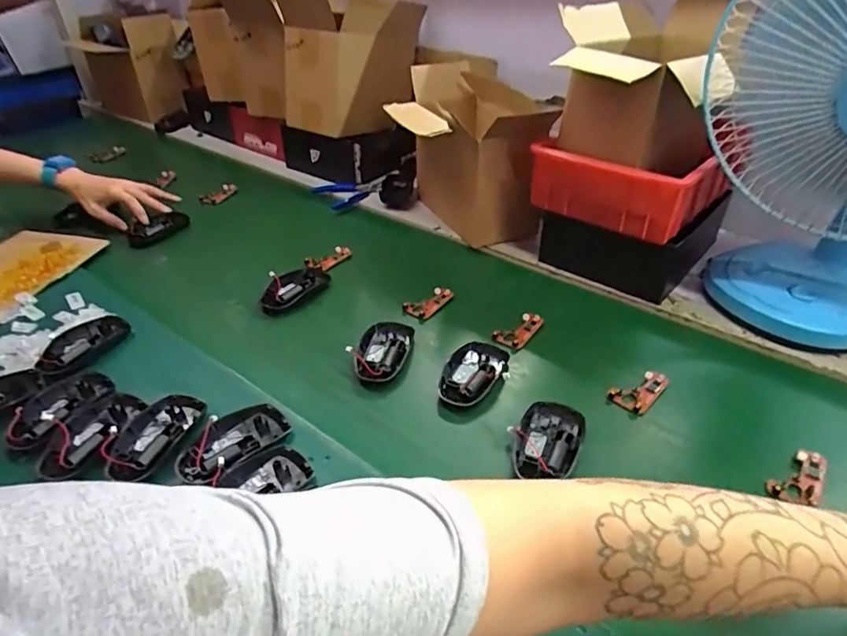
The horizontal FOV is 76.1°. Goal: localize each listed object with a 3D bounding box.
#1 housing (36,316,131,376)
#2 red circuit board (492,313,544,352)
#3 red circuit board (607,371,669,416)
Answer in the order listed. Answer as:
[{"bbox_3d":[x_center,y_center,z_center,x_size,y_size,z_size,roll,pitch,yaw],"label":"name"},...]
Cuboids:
[{"bbox_3d":[-0.397,0.030,0.632,0.063,0.020,0.104,9,37,14],"label":"housing"},{"bbox_3d":[0.116,0.015,0.663,0.038,0.016,0.064,27,45,33],"label":"red circuit board"},{"bbox_3d":[0.229,0.076,0.576,0.040,0.015,0.061,29,45,34],"label":"red circuit board"}]

